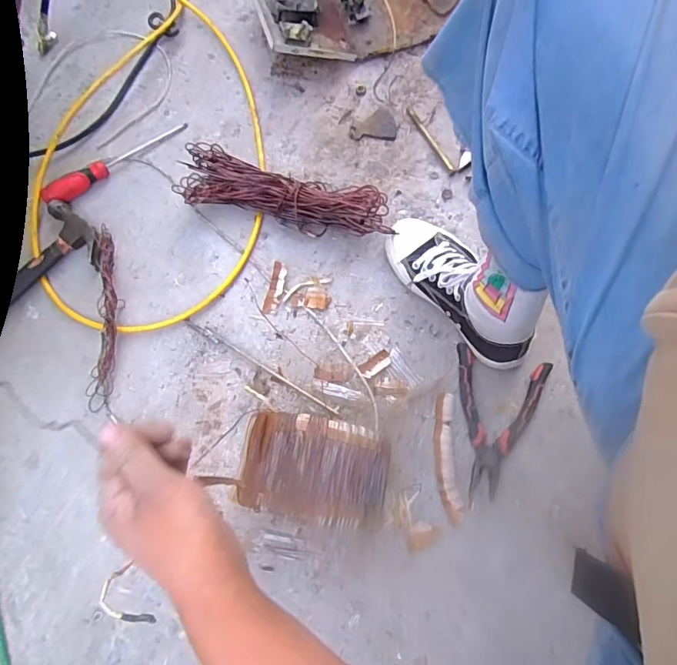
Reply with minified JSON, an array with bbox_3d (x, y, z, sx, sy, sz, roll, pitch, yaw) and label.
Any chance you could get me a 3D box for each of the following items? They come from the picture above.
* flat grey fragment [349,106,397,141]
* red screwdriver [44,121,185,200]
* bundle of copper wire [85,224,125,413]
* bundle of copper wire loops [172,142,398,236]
[{"bbox_3d":[0.057,-0.344,0.745,0.074,0.008,0.060,-1,75,1],"label":"flat grey fragment"},{"bbox_3d":[-0.359,-0.280,0.727,0.245,0.029,0.034,-39,78,-9],"label":"red screwdriver"},{"bbox_3d":[-0.327,-0.031,0.630,0.041,0.033,0.264,-6,75,-1],"label":"bundle of copper wire"},{"bbox_3d":[-0.083,-0.205,0.679,0.312,0.070,0.075,12,75,4],"label":"bundle of copper wire loops"}]

